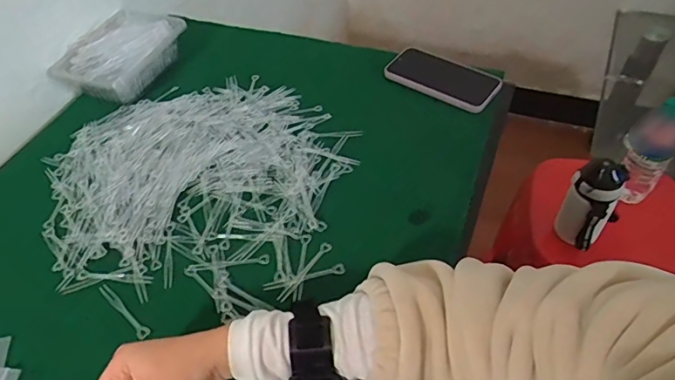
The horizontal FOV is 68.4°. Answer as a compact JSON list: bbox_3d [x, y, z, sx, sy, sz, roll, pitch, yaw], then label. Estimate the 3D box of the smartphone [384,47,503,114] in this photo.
[{"bbox_3d":[0.149,-0.170,0.731,0.170,0.014,0.087,31,58,26],"label":"smartphone"}]

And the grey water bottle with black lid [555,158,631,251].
[{"bbox_3d":[0.422,0.027,0.832,0.081,0.160,0.063,25,55,25],"label":"grey water bottle with black lid"}]

